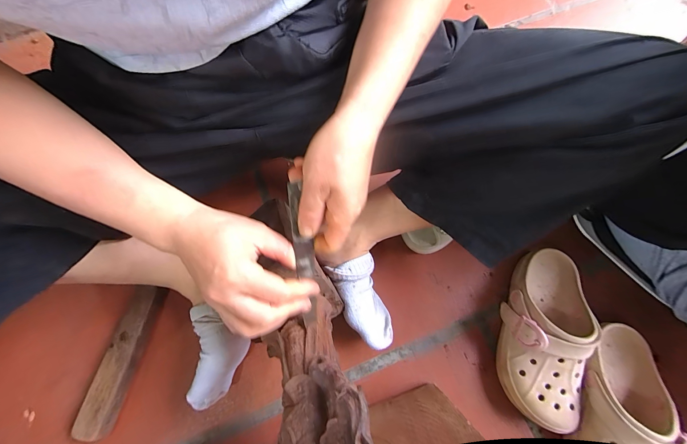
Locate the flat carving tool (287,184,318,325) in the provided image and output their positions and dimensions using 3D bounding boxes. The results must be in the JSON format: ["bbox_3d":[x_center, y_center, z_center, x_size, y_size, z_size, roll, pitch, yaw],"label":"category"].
[{"bbox_3d":[-0.038,0.032,0.278,0.018,0.007,0.138,-7,99,-6],"label":"flat carving tool"}]

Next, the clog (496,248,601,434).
[{"bbox_3d":[0.292,0.152,0.420,0.103,0.089,0.238,13,74,6],"label":"clog"}]

